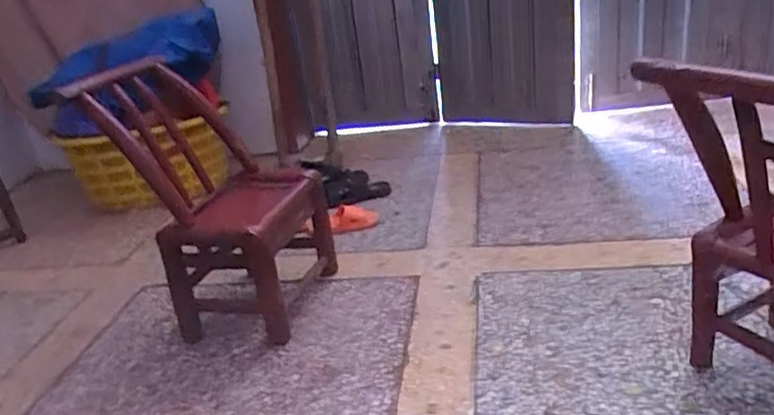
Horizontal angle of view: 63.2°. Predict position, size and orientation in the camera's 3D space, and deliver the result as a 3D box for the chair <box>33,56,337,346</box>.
[{"bbox_3d":[-0.416,-0.037,1.513,0.408,0.605,0.414,0,25,15],"label":"chair"}]

